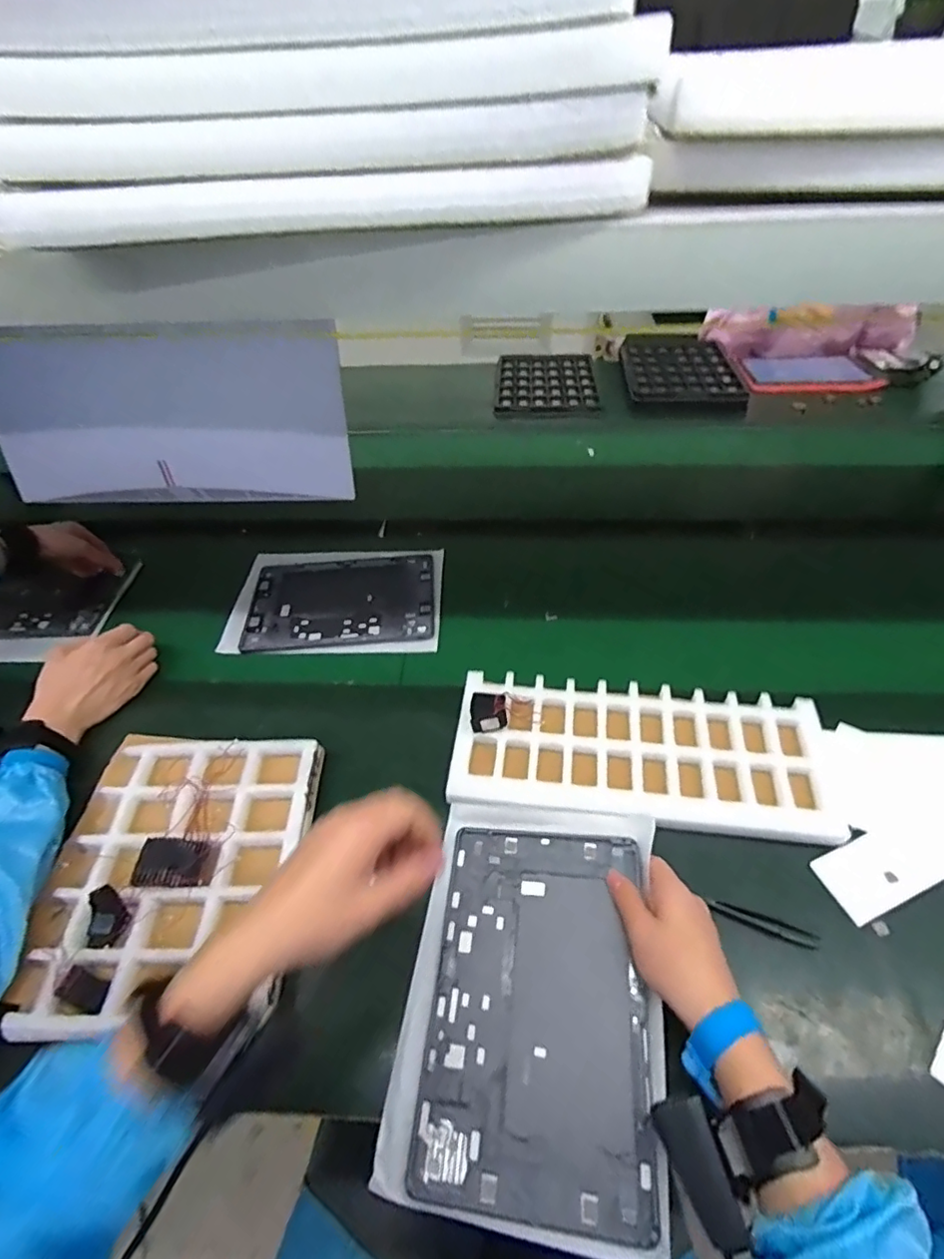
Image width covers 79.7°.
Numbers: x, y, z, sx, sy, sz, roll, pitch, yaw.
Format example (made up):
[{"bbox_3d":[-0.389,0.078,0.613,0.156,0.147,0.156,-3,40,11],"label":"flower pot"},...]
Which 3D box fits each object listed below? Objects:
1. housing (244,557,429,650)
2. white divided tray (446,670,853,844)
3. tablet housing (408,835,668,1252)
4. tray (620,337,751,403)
[{"bbox_3d":[-0.183,-0.040,0.804,0.255,0.016,0.168,-5,47,0],"label":"housing"},{"bbox_3d":[0.171,0.121,0.585,0.372,0.035,0.154,4,47,8],"label":"white divided tray"},{"bbox_3d":[0.054,0.290,0.448,0.169,0.010,0.254,-1,51,13],"label":"tablet housing"},{"bbox_3d":[0.457,-0.587,1.273,0.225,0.030,0.347,-2,47,3],"label":"tray"}]

